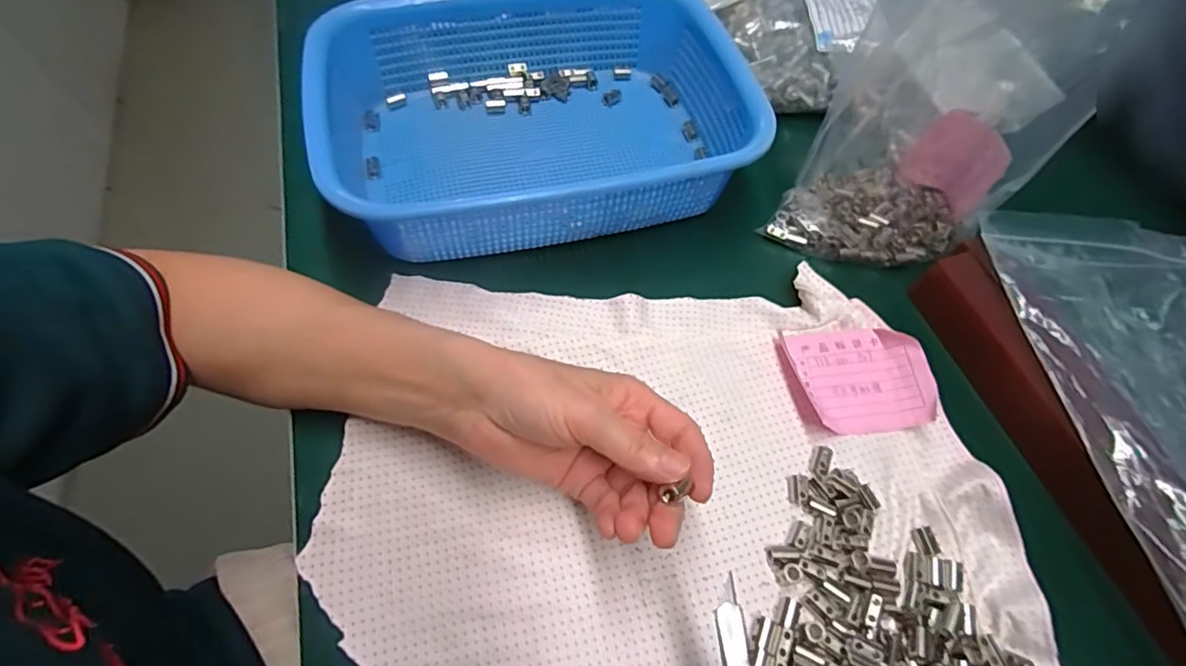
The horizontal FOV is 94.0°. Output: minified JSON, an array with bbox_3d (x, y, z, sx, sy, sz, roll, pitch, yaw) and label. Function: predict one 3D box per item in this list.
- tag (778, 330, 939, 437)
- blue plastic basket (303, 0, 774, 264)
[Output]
[{"bbox_3d":[0.162,0.027,0.335,0.072,0.022,0.065,-5,62,-5],"label":"tag"},{"bbox_3d":[-0.036,-0.153,0.388,0.272,0.073,0.200,-13,63,-9],"label":"blue plastic basket"}]

